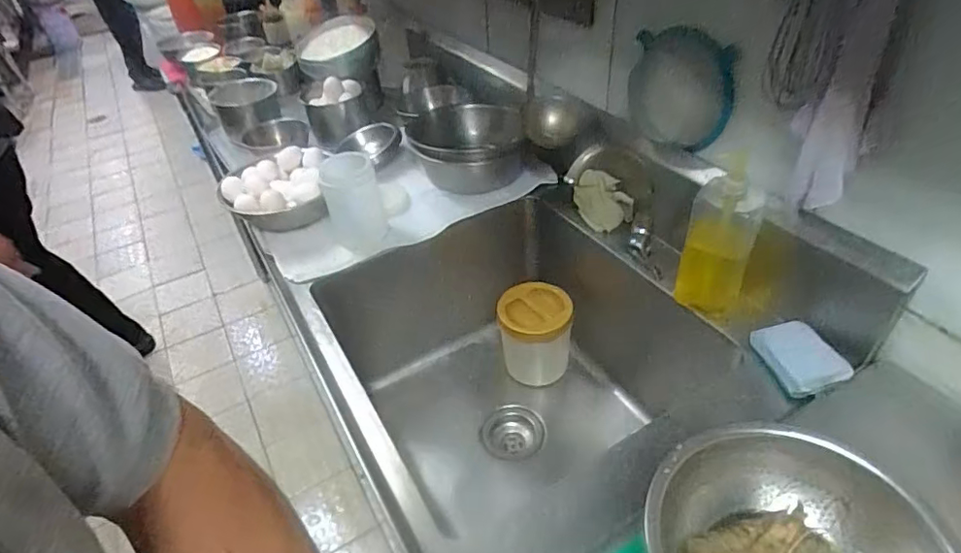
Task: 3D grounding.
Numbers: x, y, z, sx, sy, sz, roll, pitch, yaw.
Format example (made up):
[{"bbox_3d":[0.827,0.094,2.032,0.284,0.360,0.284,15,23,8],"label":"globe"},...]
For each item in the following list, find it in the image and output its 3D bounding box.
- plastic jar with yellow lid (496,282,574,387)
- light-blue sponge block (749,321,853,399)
[{"bbox_3d":[0.107,0.118,1.082,0.135,0.176,0.116,-1,40,5],"label":"plastic jar with yellow lid"},{"bbox_3d":[0.398,0.101,0.691,0.072,0.026,0.100,-33,46,4],"label":"light-blue sponge block"}]

